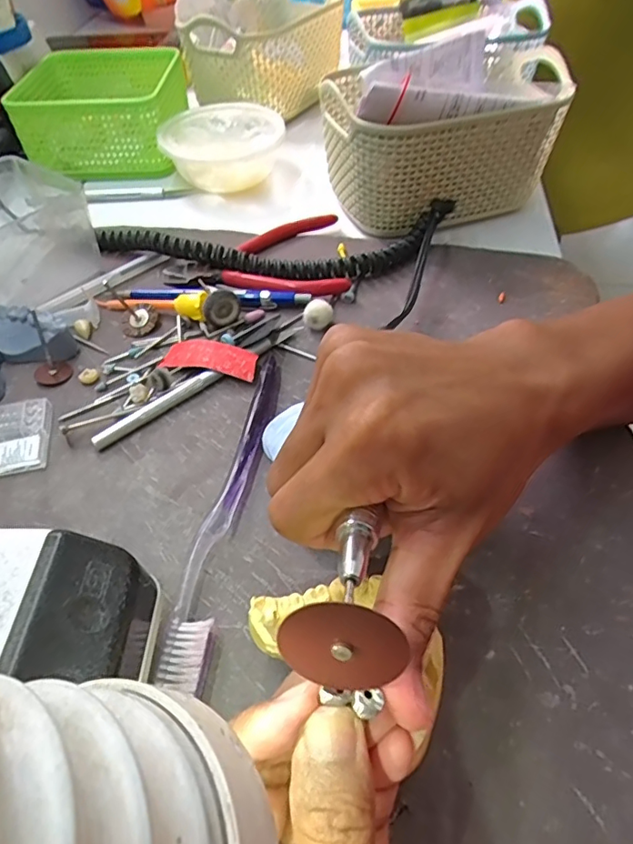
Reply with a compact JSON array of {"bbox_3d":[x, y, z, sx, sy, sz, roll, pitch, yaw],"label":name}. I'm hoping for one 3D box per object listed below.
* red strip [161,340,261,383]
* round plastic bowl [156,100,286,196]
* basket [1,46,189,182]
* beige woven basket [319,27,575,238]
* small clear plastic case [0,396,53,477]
[{"bbox_3d":[-0.063,-0.038,0.316,0.057,0.012,0.020,10,52,9],"label":"red strip"},{"bbox_3d":[-0.075,-0.232,0.461,0.097,0.046,0.089,-1,51,1],"label":"round plastic bowl"},{"bbox_3d":[-0.189,-0.286,0.490,0.133,0.057,0.143,1,51,2],"label":"basket"},{"bbox_3d":[0.091,-0.228,0.415,0.172,0.098,0.157,-9,52,-6],"label":"beige woven basket"},{"bbox_3d":[-0.162,0.007,0.287,0.036,0.007,0.046,-9,52,-6],"label":"small clear plastic case"}]

